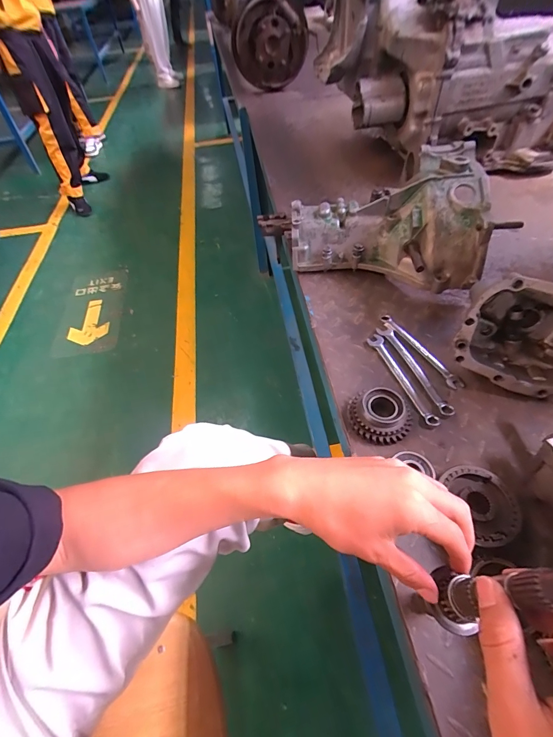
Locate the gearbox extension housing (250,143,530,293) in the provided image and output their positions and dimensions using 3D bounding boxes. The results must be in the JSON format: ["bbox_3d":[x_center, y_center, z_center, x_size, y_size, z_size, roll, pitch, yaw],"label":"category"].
[{"bbox_3d":[0.153,-0.248,0.581,0.359,0.156,0.189,9,54,12],"label":"gearbox extension housing"}]

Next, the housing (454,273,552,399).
[{"bbox_3d":[0.322,-0.047,0.434,0.186,0.131,0.101,20,34,6],"label":"housing"}]

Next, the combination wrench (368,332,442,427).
[{"bbox_3d":[0.170,0.012,0.470,0.020,0.014,0.157,-19,53,-10],"label":"combination wrench"}]

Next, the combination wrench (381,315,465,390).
[{"bbox_3d":[0.204,-0.030,0.489,0.019,0.013,0.148,-28,55,-16],"label":"combination wrench"}]

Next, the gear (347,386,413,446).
[{"bbox_3d":[0.128,0.057,0.420,0.072,0.027,0.066,-3,52,3],"label":"gear"}]

